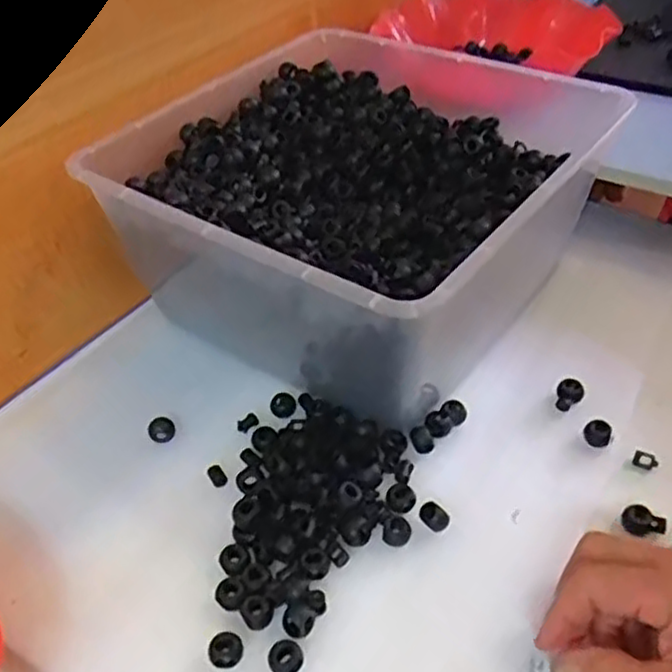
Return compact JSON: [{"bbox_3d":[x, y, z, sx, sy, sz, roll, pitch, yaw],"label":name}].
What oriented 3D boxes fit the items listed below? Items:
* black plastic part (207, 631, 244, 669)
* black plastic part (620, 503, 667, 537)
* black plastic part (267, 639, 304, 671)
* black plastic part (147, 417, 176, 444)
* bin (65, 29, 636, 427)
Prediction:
[{"bbox_3d":[-0.058,0.162,0.371,0.018,0.006,0.016,-8,42,-3],"label":"black plastic part"},{"bbox_3d":[0.180,0.109,0.419,0.024,0.010,0.016,20,48,25],"label":"black plastic part"},{"bbox_3d":[-0.026,0.165,0.367,0.018,0.009,0.017,-3,42,2],"label":"black plastic part"},{"bbox_3d":[-0.117,0.063,0.481,0.017,0.012,0.013,-22,45,-19],"label":"black plastic part"},{"bbox_3d":[0.022,-0.099,0.554,0.298,0.141,0.315,25,50,29],"label":"bin"}]

